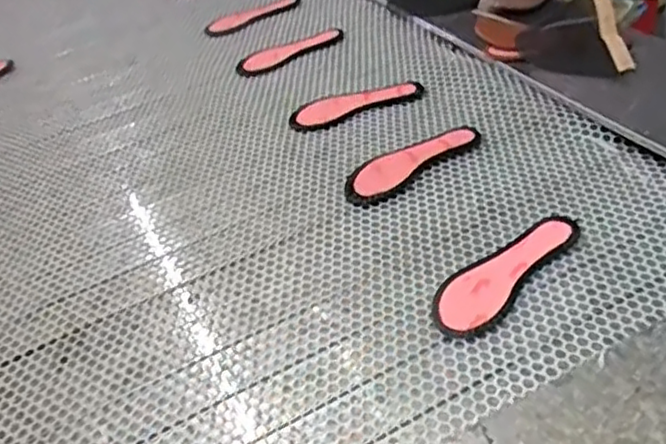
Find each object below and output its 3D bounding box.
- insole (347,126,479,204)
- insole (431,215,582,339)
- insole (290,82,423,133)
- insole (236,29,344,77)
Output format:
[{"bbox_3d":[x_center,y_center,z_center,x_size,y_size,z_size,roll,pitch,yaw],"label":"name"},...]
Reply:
[{"bbox_3d":[0.115,-0.092,0.978,0.226,0.009,0.073,-29,43,-22],"label":"insole"},{"bbox_3d":[0.202,0.054,0.794,0.234,0.008,0.075,-36,46,-28],"label":"insole"},{"bbox_3d":[0.038,-0.197,1.110,0.224,0.005,0.071,-20,40,-12],"label":"insole"},{"bbox_3d":[-0.082,-0.327,1.274,0.222,0.009,0.073,-28,42,-21],"label":"insole"}]

